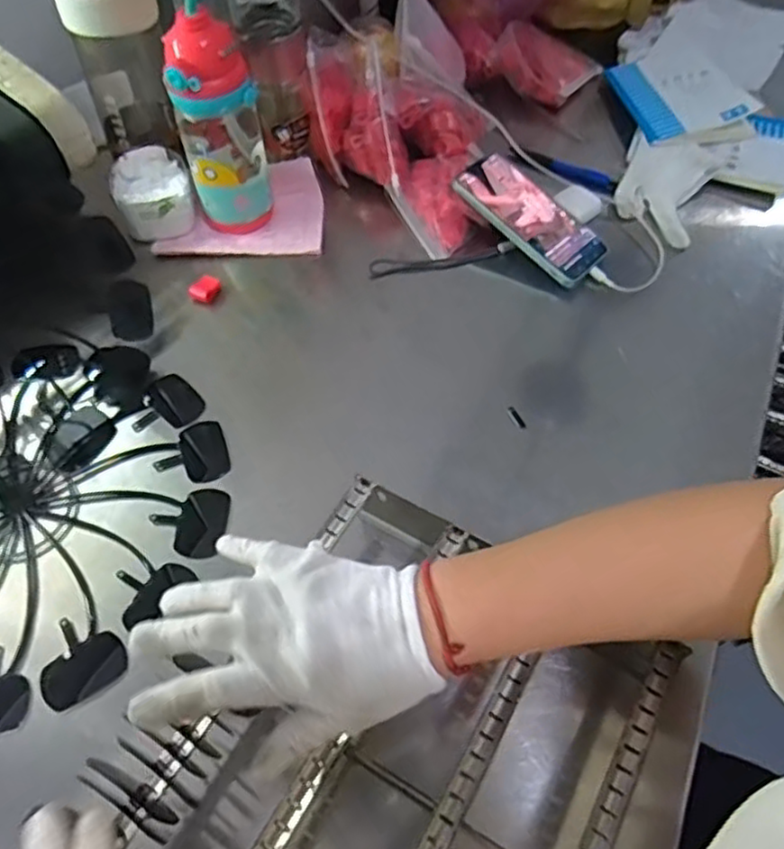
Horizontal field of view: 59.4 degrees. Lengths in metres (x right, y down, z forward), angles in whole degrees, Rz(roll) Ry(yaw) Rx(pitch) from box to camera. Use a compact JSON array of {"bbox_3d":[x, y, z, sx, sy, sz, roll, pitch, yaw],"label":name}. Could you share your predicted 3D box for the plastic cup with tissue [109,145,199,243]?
[{"bbox_3d":[-0.245,-0.239,0.710,0.076,0.051,0.082,-15,59,-10],"label":"plastic cup with tissue"}]

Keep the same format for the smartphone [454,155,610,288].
[{"bbox_3d":[0.140,-0.209,0.687,0.157,0.016,0.073,45,67,10],"label":"smartphone"}]

